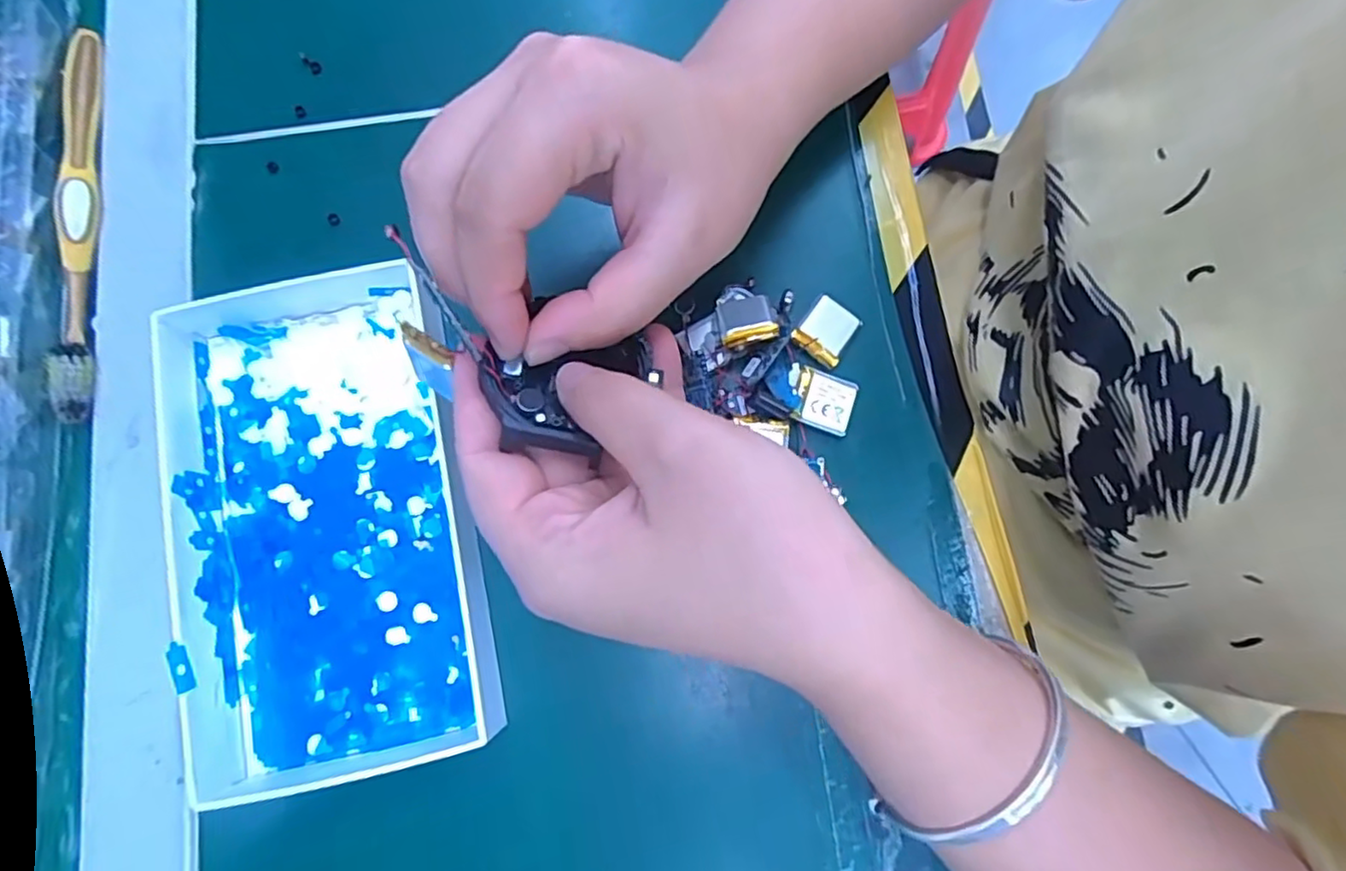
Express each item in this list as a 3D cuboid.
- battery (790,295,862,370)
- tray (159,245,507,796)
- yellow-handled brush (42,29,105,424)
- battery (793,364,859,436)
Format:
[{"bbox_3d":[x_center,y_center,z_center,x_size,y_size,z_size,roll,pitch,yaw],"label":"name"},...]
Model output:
[{"bbox_3d":[0.061,-0.042,0.260,0.020,0.004,0.023,37,82,8],"label":"battery"},{"bbox_3d":[-0.130,0.030,0.243,0.106,0.025,0.180,-12,79,-1],"label":"tray"},{"bbox_3d":[-0.250,-0.096,0.275,0.018,0.010,0.178,-9,79,-1],"label":"yellow-handled brush"},{"bbox_3d":[0.059,-0.014,0.255,0.023,0.004,0.022,19,80,5],"label":"battery"}]

